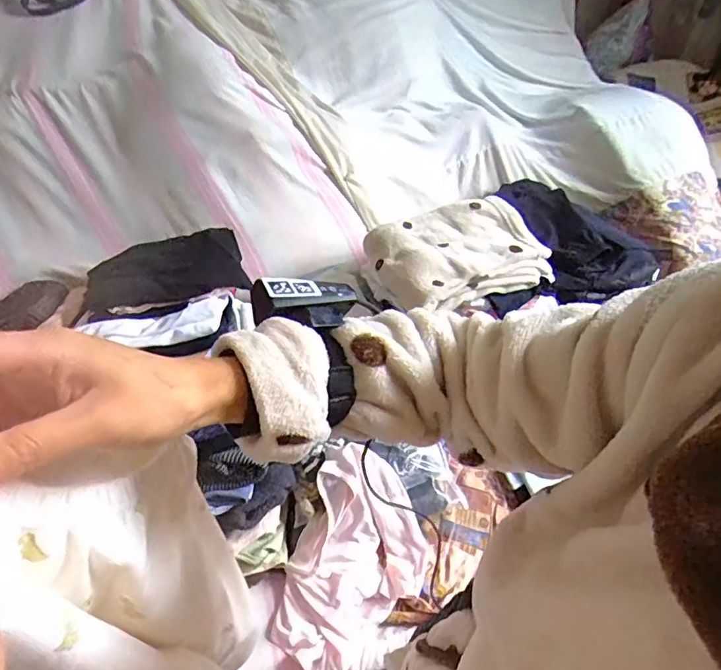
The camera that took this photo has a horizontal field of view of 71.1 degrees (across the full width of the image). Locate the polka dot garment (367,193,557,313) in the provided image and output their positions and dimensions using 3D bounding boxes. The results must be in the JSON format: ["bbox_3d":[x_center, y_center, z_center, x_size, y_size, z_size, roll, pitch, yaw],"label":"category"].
[{"bbox_3d":[0.201,-0.155,1.037,0.336,0.114,0.223,-18,51,-13],"label":"polka dot garment"}]

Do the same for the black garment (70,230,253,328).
[{"bbox_3d":[-0.376,-0.131,0.958,0.294,0.066,0.215,-9,49,-6],"label":"black garment"}]

